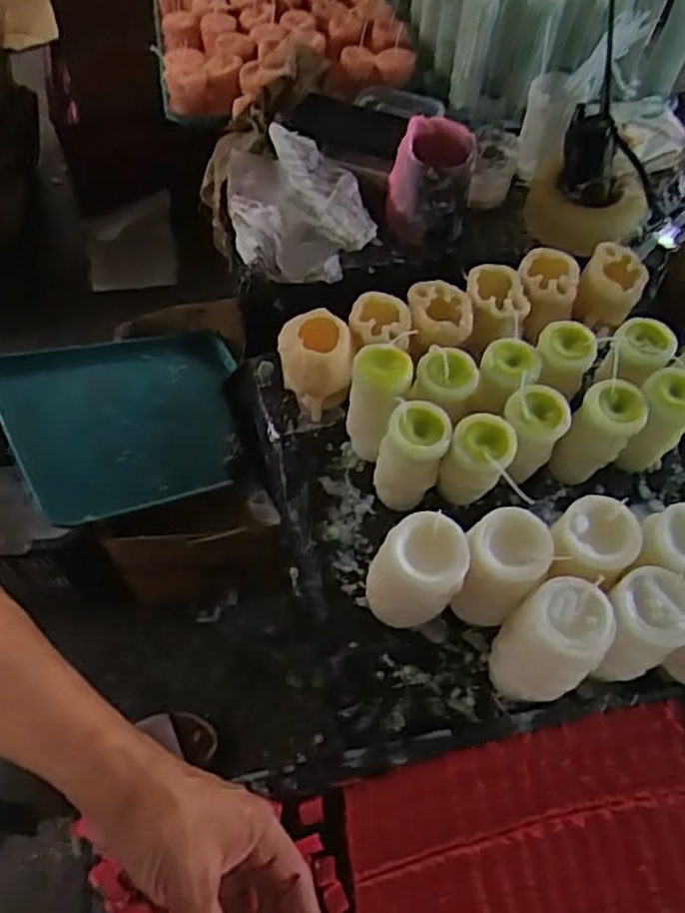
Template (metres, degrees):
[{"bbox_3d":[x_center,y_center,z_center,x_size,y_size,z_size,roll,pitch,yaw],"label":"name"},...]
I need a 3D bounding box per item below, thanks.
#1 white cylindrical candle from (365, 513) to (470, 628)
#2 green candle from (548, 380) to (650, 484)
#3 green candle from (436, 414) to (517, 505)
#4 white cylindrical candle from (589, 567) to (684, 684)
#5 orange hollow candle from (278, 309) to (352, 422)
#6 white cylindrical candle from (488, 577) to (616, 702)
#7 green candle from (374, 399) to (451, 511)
[{"bbox_3d":[0.056,0.095,0.572,0.070,0.115,0.060,15,58,7],"label":"white cylindrical candle"},{"bbox_3d":[0.232,-0.017,0.654,0.050,0.105,0.060,34,63,18],"label":"green candle"},{"bbox_3d":[0.115,0.007,0.620,0.050,0.085,0.046,25,60,13],"label":"green candle"},{"bbox_3d":[0.223,0.132,0.548,0.061,0.092,0.058,1,58,-1],"label":"white cylindrical candle"},{"bbox_3d":[-0.027,-0.092,0.708,0.068,0.075,0.083,-12,59,-9],"label":"orange hollow candle"},{"bbox_3d":[0.155,0.142,0.547,0.073,0.102,0.069,-36,65,-22],"label":"white cylindrical candle"},{"bbox_3d":[0.059,0.002,0.636,0.058,0.101,0.054,6,58,2],"label":"green candle"}]

